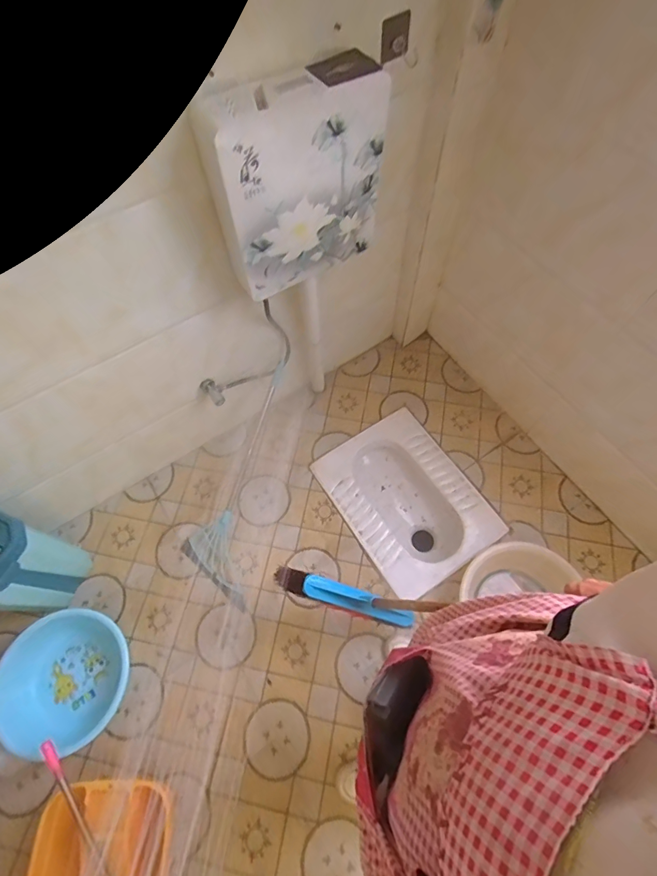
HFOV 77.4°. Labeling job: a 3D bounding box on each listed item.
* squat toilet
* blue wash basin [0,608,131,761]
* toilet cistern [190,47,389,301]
[{"bbox_3d":[0.265,0.228,1.449,0.438,0.164,0.555,-32,68,-13],"label":"squat toilet"},{"bbox_3d":[-0.726,0.665,1.138,0.311,0.177,0.348,14,65,8],"label":"blue wash basin"},{"bbox_3d":[-0.054,-0.516,0.856,0.356,0.372,0.106,-29,67,-13],"label":"toilet cistern"}]

